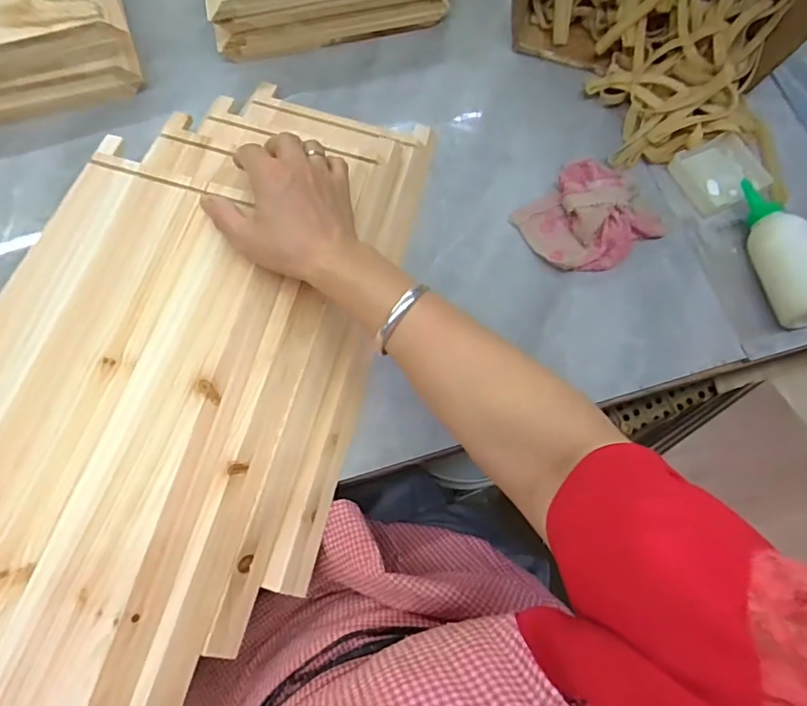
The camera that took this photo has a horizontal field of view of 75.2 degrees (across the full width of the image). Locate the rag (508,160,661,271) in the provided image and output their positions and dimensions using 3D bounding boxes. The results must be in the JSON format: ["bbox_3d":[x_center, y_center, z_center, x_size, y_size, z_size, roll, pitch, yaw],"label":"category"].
[{"bbox_3d":[0.177,-0.129,0.504,0.108,0.032,0.104,-39,78,-13],"label":"rag"}]

